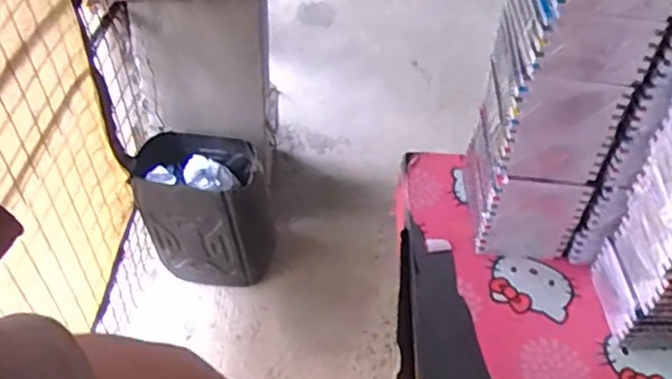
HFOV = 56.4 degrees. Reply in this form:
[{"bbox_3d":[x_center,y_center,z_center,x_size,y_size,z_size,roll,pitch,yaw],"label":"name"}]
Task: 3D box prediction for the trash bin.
[{"bbox_3d":[-0.313,0.055,1.587,0.343,0.330,0.230,4,45,1],"label":"trash bin"}]

